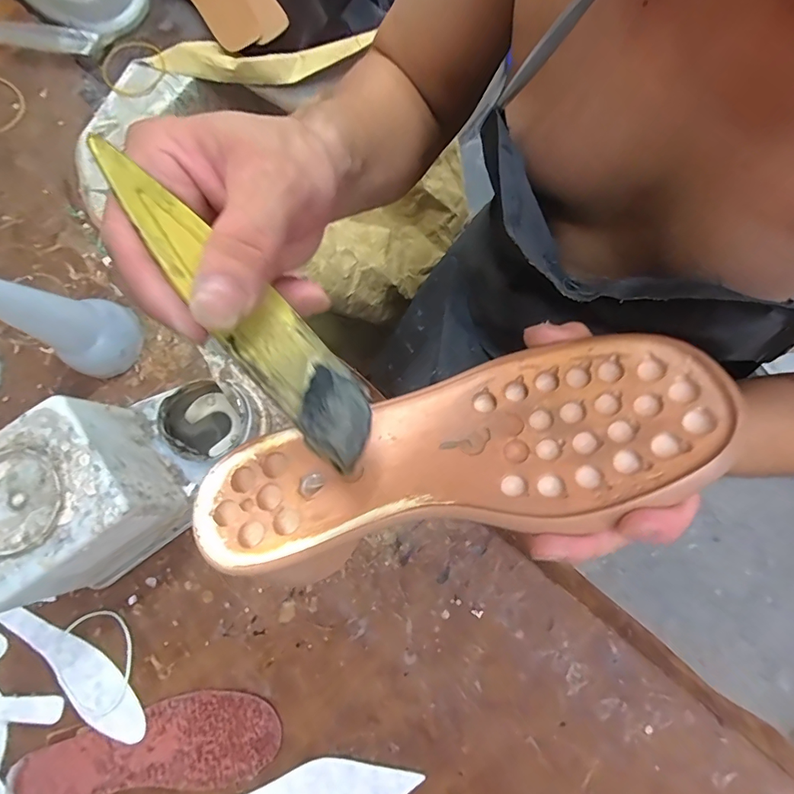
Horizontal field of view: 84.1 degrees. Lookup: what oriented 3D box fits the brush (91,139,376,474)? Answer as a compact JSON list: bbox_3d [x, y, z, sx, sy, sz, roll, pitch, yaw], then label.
[{"bbox_3d":[-0.051,-0.032,0.161,0.129,0.012,0.036,54,45,-11],"label":"brush"}]

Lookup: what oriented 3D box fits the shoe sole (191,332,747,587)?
[{"bbox_3d":[0.024,0.028,0.208,0.233,0.040,0.081,-15,61,-3],"label":"shoe sole"}]

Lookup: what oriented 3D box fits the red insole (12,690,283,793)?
[{"bbox_3d":[-0.203,0.288,0.357,0.215,0.004,0.068,-10,80,0],"label":"red insole"}]

